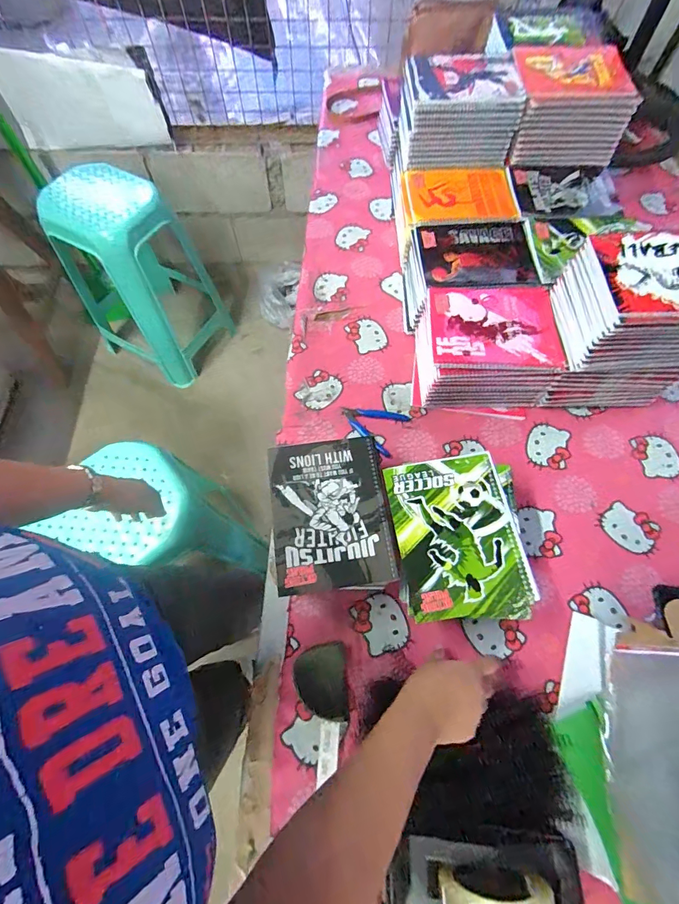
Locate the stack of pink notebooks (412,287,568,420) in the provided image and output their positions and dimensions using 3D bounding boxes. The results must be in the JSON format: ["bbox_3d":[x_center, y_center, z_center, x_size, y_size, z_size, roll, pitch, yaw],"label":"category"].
[{"bbox_3d":[0.247,-0.173,0.697,0.212,0.120,0.179,6,66,3],"label":"stack of pink notebooks"}]

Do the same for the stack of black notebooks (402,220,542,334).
[{"bbox_3d":[0.234,-0.329,0.770,0.212,0.120,0.169,1,66,0],"label":"stack of black notebooks"}]

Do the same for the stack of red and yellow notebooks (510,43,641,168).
[{"bbox_3d":[0.442,-0.671,0.789,0.217,0.120,0.168,0,66,0],"label":"stack of red and yellow notebooks"}]

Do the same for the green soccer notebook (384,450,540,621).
[{"bbox_3d":[0.150,0.106,0.522,0.152,0.008,0.204,-7,66,-3],"label":"green soccer notebook"}]

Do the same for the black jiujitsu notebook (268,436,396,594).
[{"bbox_3d":[-0.013,0.078,0.532,0.148,0.007,0.198,-7,66,-3],"label":"black jiujitsu notebook"}]

